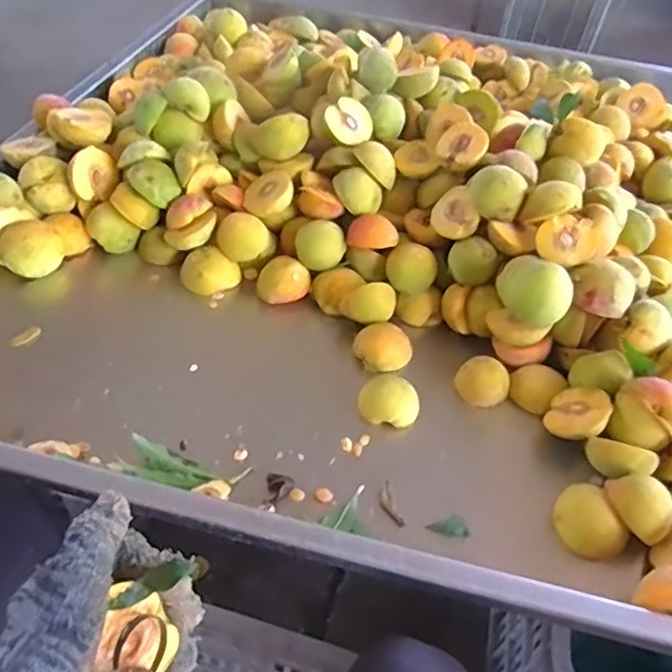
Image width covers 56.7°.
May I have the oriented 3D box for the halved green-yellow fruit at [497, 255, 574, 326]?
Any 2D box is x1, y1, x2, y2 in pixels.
[{"bbox_3d":[0.197,-0.051,0.613,0.072,0.050,0.056,26,50,18],"label":"halved green-yellow fruit"}]

